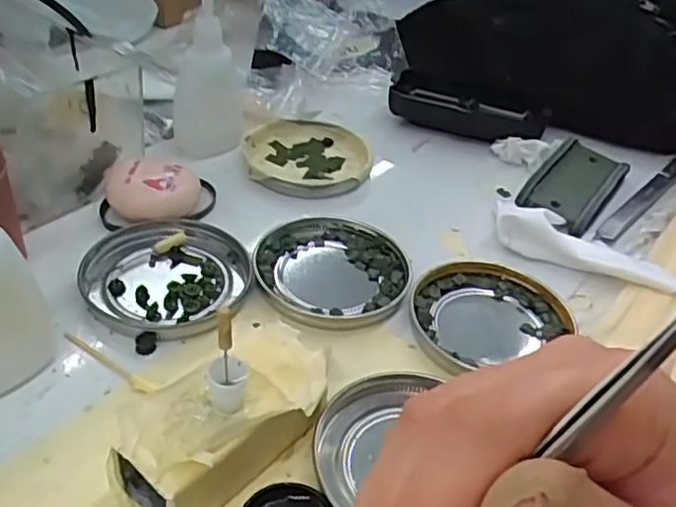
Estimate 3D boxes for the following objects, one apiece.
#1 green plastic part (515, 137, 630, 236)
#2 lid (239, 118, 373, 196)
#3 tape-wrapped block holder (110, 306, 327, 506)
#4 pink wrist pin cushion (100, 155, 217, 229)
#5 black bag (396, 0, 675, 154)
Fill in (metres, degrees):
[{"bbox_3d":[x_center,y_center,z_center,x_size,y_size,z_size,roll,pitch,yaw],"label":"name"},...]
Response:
[{"bbox_3d":[0.151,-0.044,0.427,0.045,0.021,0.090,29,42,24],"label":"green plastic part"},{"bbox_3d":[-0.019,-0.062,0.434,0.078,0.013,0.077,5,38,-4],"label":"lid"},{"bbox_3d":[-0.040,0.060,0.246,0.047,0.046,0.084,31,43,26],"label":"tape-wrapped block holder"},{"bbox_3d":[-0.099,-0.035,0.370,0.055,0.025,0.042,4,38,-6],"label":"pink wrist pin cushion"},{"bbox_3d":[0.174,-0.154,0.511,0.244,0.092,0.098,13,38,5],"label":"black bag"}]

